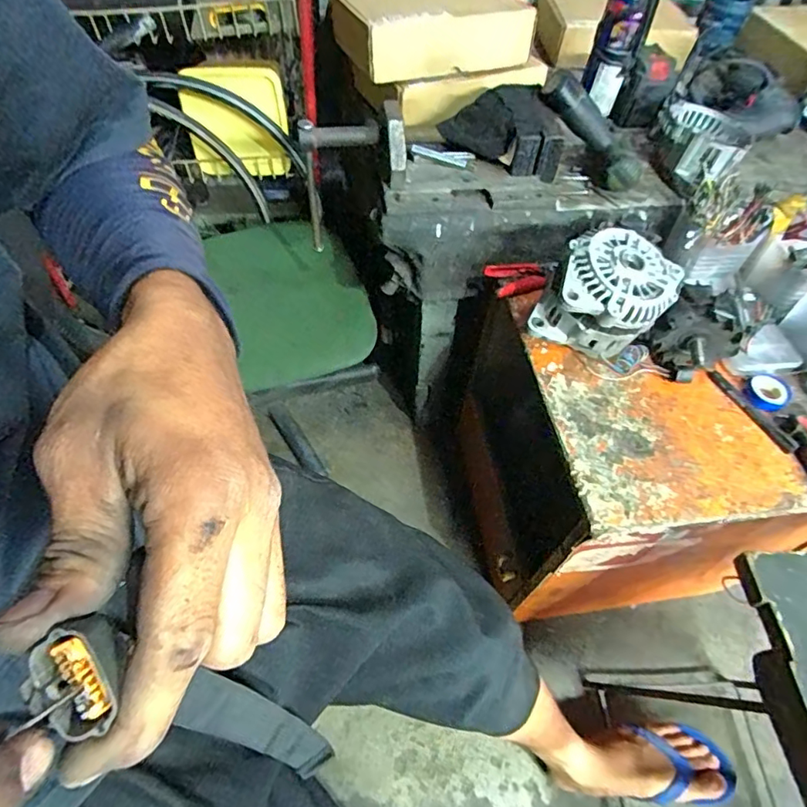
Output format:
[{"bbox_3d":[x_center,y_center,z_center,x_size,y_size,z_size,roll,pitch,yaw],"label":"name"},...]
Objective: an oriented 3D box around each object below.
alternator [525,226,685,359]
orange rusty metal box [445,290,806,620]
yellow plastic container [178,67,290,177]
[{"bbox_3d":[0.258,-0.134,0.670,0.134,0.121,0.163,35,60,19],"label":"alternator"},{"bbox_3d":[0.331,0.086,0.902,0.368,0.482,0.453,-8,58,-10],"label":"orange rusty metal box"},{"bbox_3d":[-0.324,-0.546,1.017,0.190,0.200,0.054,-7,56,-8],"label":"yellow plastic container"}]

